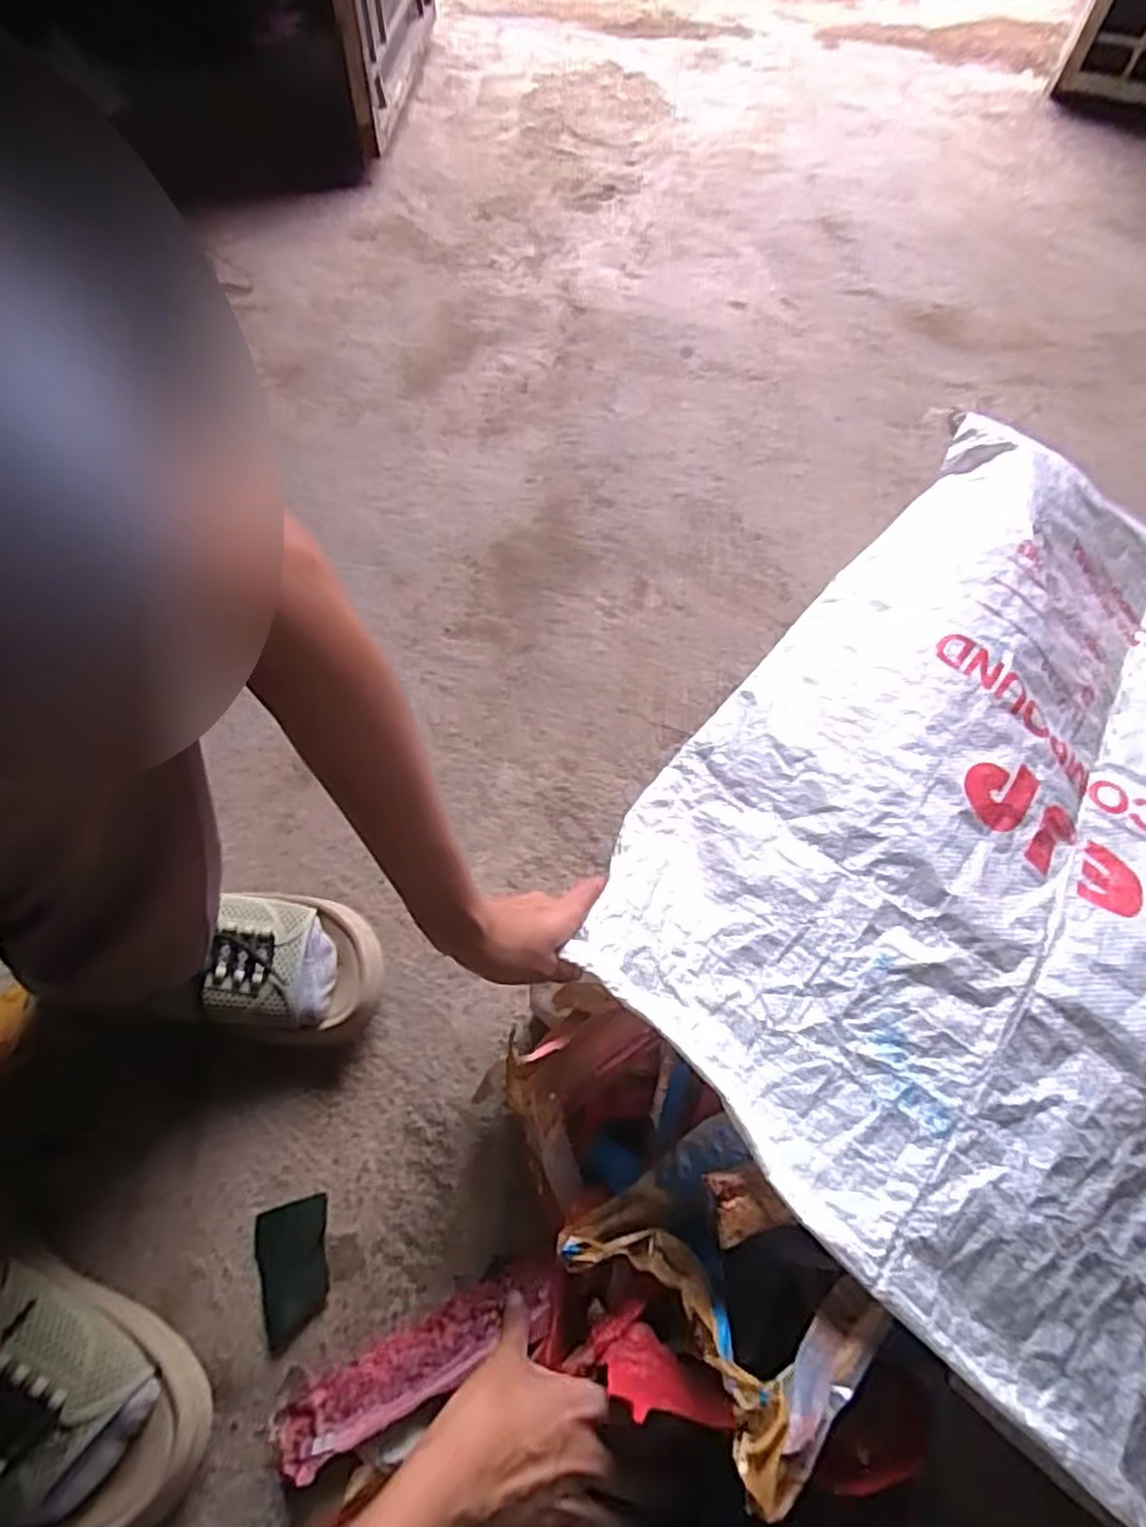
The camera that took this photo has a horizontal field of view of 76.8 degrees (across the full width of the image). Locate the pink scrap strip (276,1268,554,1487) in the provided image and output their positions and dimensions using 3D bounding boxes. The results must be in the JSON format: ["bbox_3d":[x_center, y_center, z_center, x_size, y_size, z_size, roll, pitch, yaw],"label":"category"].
[{"bbox_3d":[-0.092,0.360,0.434,0.170,0.011,0.041,-23,46,-13],"label":"pink scrap strip"}]

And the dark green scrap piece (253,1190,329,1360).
[{"bbox_3d":[-0.178,0.322,0.458,0.043,0.008,0.074,-9,61,-9],"label":"dark green scrap piece"}]

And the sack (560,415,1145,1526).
[{"bbox_3d":[0.350,0.018,0.544,0.442,0.089,0.722,36,64,16],"label":"sack"}]

